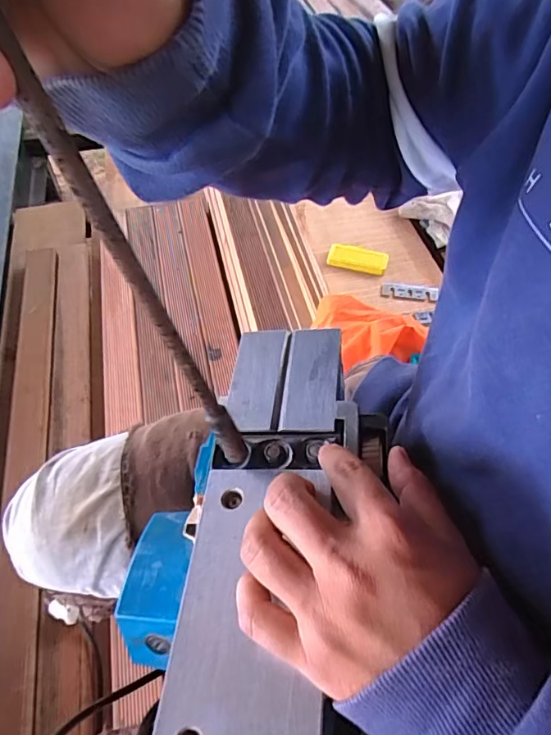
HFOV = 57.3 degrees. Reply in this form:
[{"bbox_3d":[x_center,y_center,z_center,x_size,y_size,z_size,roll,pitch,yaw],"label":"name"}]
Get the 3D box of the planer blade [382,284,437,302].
[{"bbox_3d":[0.200,-0.111,0.751,0.082,0.006,0.029,7,55,5],"label":"planer blade"}]

